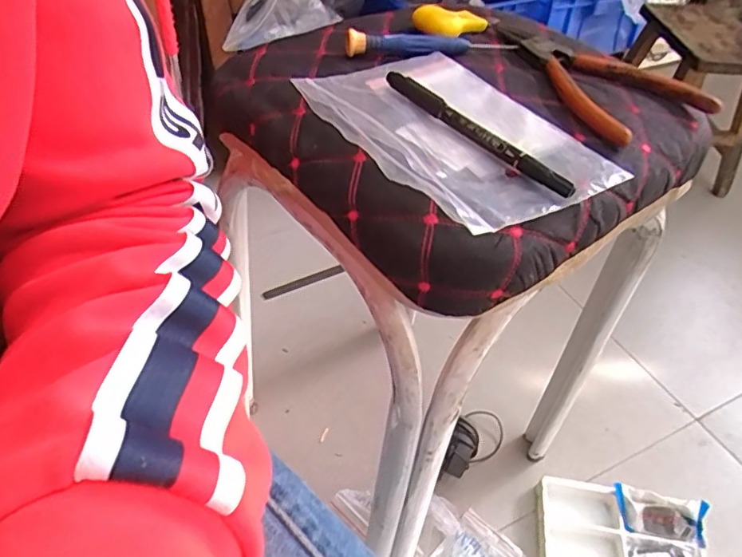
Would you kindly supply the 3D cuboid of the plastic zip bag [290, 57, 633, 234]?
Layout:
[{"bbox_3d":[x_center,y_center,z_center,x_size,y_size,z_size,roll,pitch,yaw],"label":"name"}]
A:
[{"bbox_3d":[0.044,-0.086,0.317,0.111,0.014,0.162,-25,51,-26],"label":"plastic zip bag"}]

